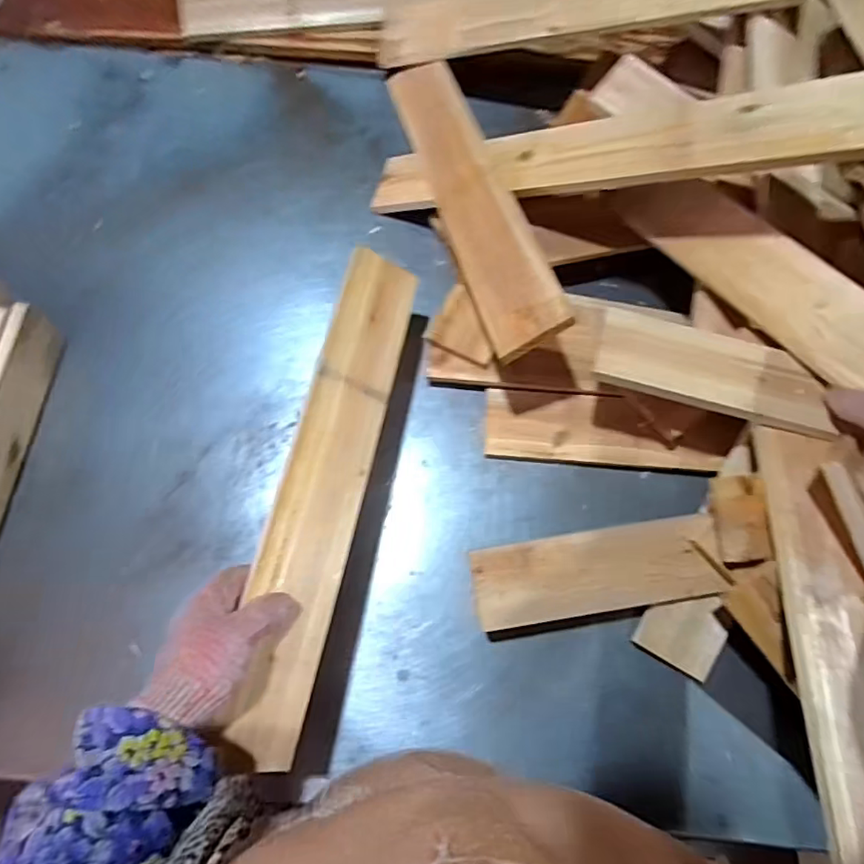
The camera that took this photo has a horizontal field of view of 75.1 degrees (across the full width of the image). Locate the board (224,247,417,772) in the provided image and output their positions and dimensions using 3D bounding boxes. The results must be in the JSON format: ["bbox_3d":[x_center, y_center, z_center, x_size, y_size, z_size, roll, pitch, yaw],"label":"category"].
[{"bbox_3d":[-0.097,0.045,0.525,0.080,0.008,0.469,24,69,-29],"label":"board"}]

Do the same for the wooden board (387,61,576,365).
[{"bbox_3d":[0.040,-0.272,0.625,0.080,0.017,0.440,-24,61,13],"label":"wooden board"}]

